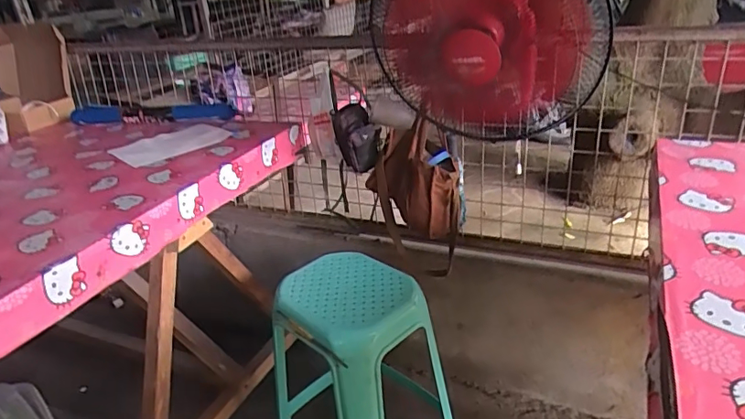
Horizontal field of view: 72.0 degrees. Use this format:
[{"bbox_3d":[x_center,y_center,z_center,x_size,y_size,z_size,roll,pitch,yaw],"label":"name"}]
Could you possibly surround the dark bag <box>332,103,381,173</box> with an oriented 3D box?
[{"bbox_3d":[-0.032,-0.195,1.422,0.125,0.196,0.083,-8,36,18],"label":"dark bag"}]

